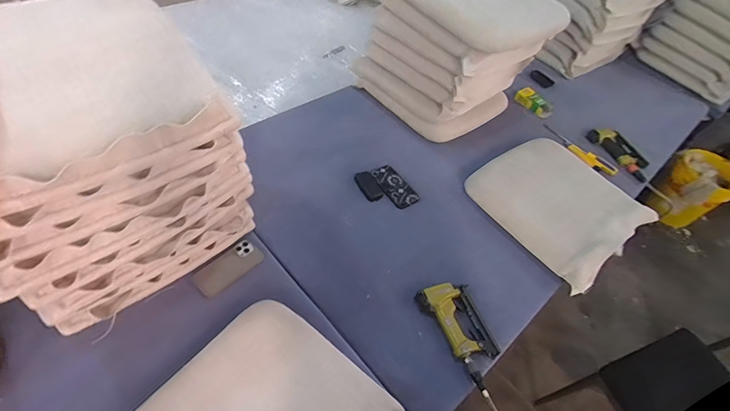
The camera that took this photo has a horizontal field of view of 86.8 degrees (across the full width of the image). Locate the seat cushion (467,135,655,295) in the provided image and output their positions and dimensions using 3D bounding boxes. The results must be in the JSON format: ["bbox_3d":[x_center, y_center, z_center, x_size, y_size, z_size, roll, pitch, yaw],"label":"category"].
[{"bbox_3d":[0.607,-0.038,1.157,0.441,0.097,0.400,-26,60,-29],"label":"seat cushion"}]

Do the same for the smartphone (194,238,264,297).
[{"bbox_3d":[-0.332,0.150,0.945,0.077,0.010,0.162,42,57,13],"label":"smartphone"}]

